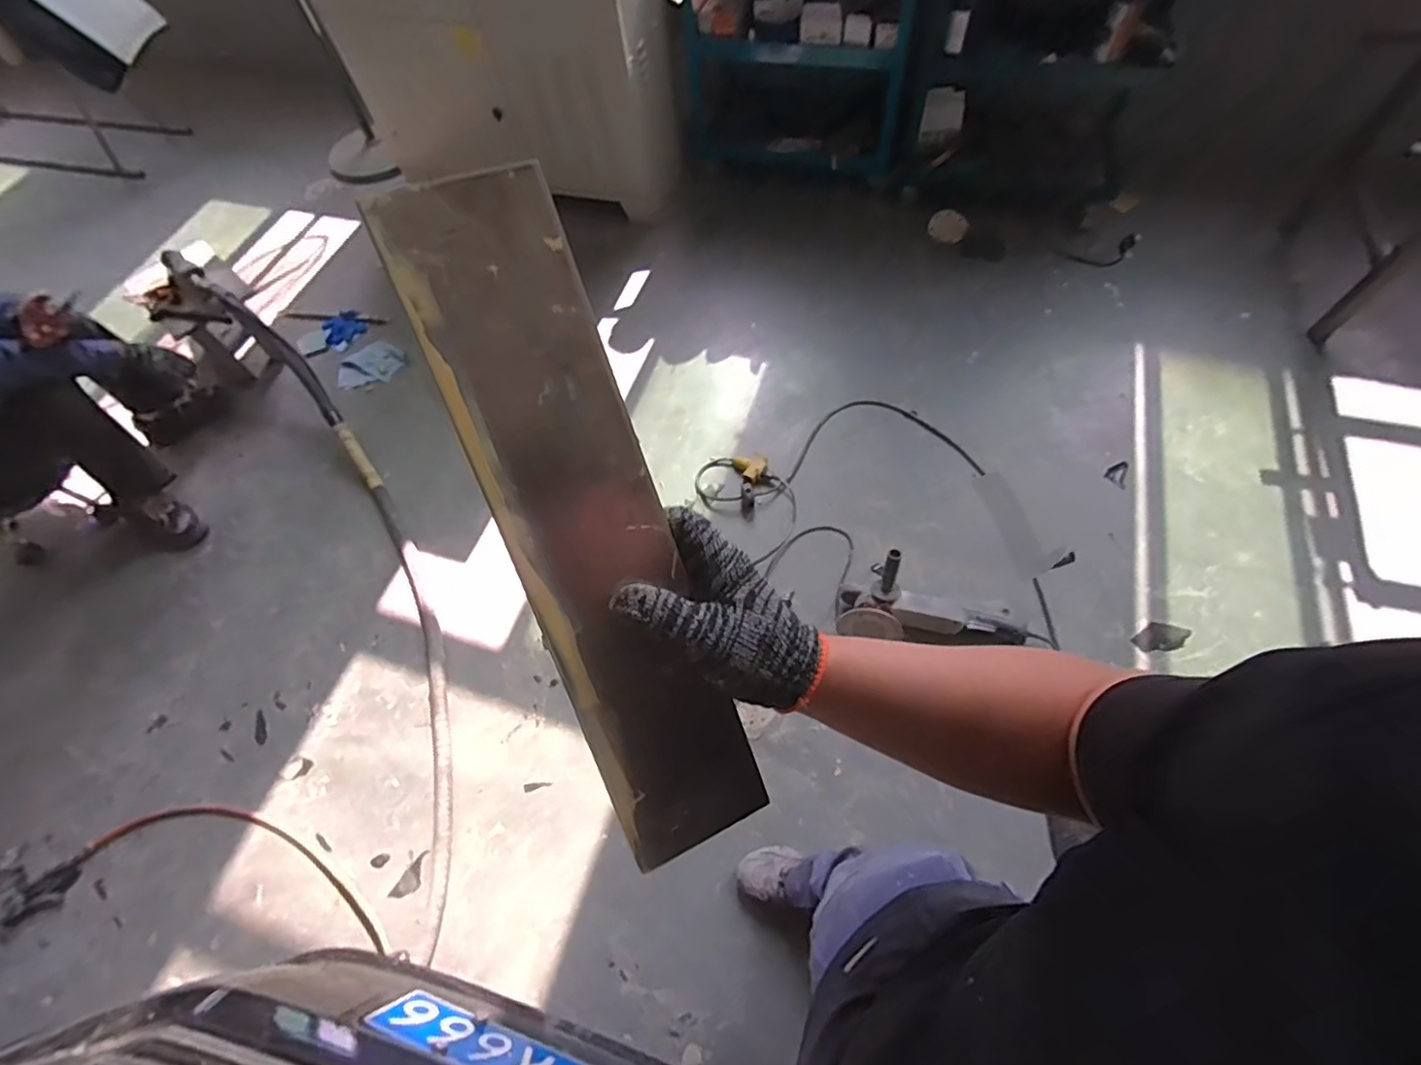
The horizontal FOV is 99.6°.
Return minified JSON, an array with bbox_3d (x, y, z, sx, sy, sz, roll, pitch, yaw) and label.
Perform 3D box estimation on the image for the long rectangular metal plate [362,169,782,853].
[{"bbox_3d":[-0.063,0.009,0.331,0.085,0.004,0.379,-23,103,-16],"label":"long rectangular metal plate"}]

